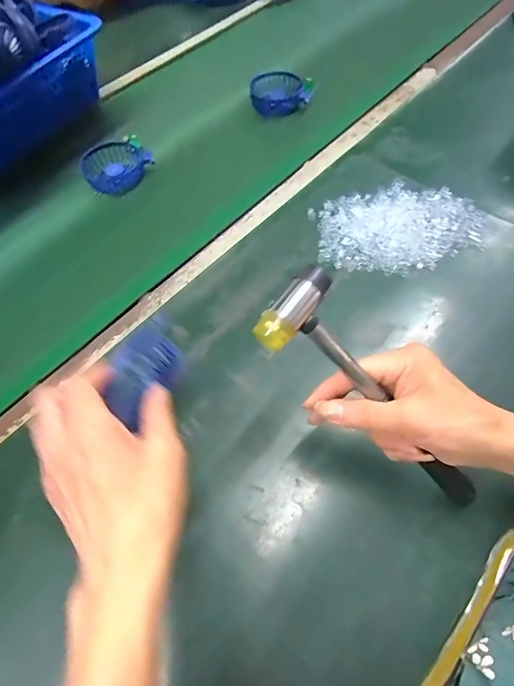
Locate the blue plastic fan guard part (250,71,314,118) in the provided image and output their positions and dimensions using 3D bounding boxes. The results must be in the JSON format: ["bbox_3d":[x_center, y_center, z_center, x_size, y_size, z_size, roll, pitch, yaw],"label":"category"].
[{"bbox_3d":[0.042,-0.424,0.666,0.098,0.045,0.069,5,60,7],"label":"blue plastic fan guard part"}]

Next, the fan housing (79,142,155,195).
[{"bbox_3d":[-0.211,-0.265,0.589,0.099,0.039,0.071,-33,63,-15],"label":"fan housing"}]

